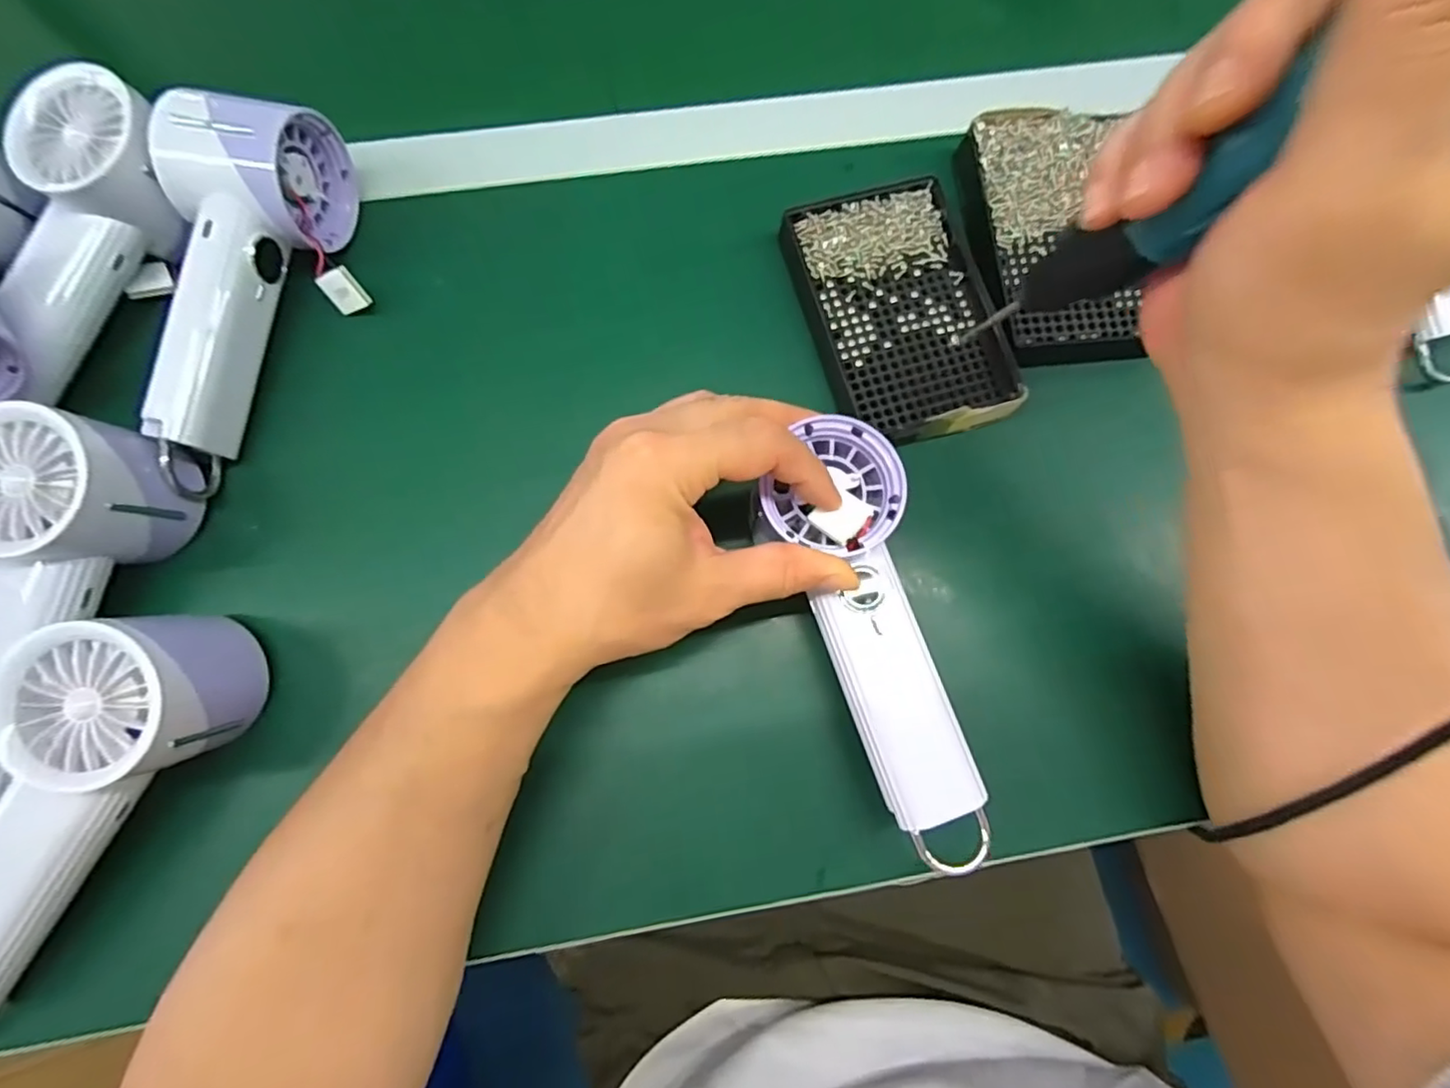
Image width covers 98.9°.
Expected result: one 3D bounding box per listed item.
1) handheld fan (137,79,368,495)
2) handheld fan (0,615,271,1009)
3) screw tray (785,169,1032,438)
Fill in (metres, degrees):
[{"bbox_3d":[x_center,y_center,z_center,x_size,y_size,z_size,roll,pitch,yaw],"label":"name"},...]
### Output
[{"bbox_3d":[-0.229,-0.120,0.298,0.067,0.062,0.187,-1,78,-2],"label":"handheld fan"},{"bbox_3d":[-0.270,0.111,0.253,0.055,0.079,0.178,35,80,6],"label":"handheld fan"},{"bbox_3d":[0.093,-0.123,0.331,0.091,0.018,0.140,-16,79,-5],"label":"screw tray"}]

